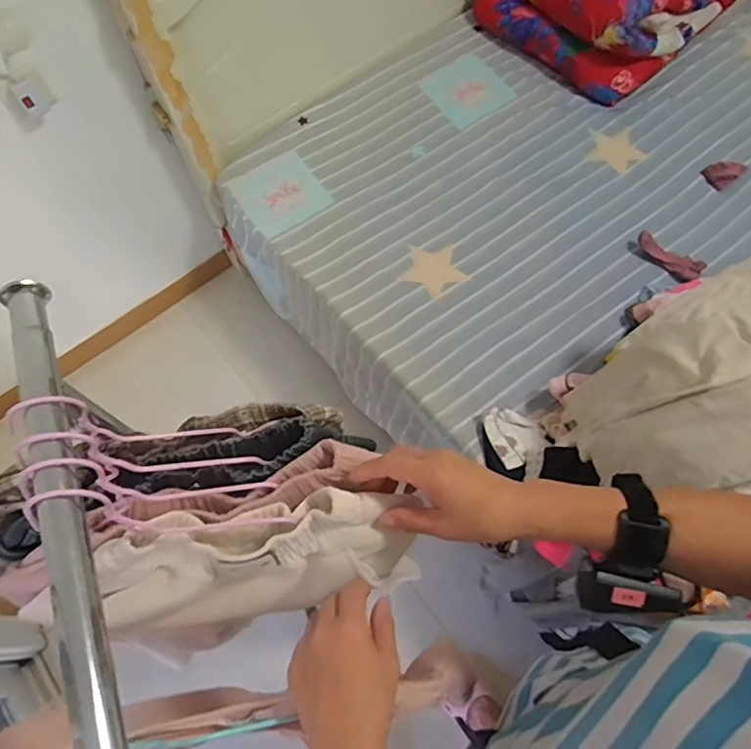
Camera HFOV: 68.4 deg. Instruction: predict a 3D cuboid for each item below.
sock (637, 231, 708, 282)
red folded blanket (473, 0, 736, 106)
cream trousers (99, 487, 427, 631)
[{"bbox_3d":[0.656,-0.262,1.248,0.152,0.048,0.045,41,75,19],"label":"sock"},{"bbox_3d":[0.641,-1.067,1.501,0.542,0.226,0.520,-42,70,-14],"label":"red folded blanket"},{"bbox_3d":[-0.121,0.165,0.493,0.290,0.092,0.096,-11,66,-2],"label":"cream trousers"}]

